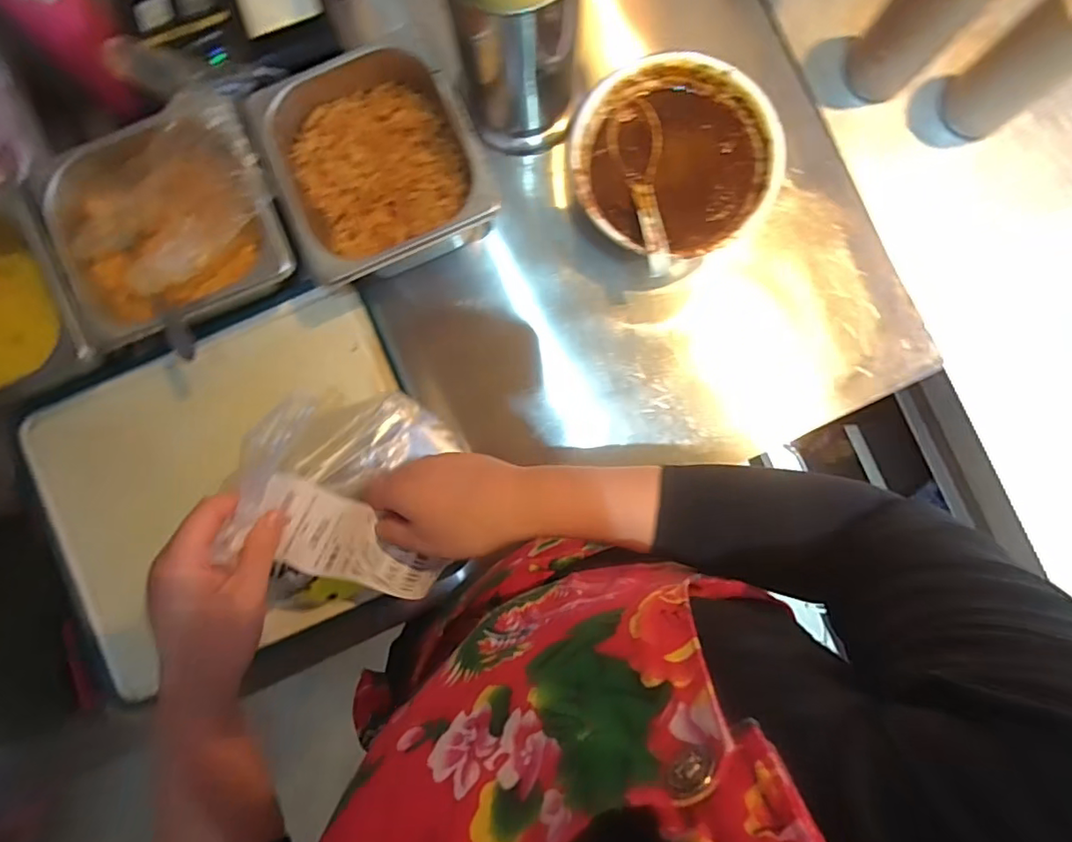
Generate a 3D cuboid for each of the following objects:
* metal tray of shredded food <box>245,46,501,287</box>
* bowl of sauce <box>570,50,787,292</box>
[{"bbox_3d":[-0.135,-0.214,0.495,0.162,0.085,0.178,-26,86,-1],"label":"metal tray of shredded food"},{"bbox_3d":[0.121,-0.226,0.507,0.171,0.066,0.171,0,86,1],"label":"bowl of sauce"}]

